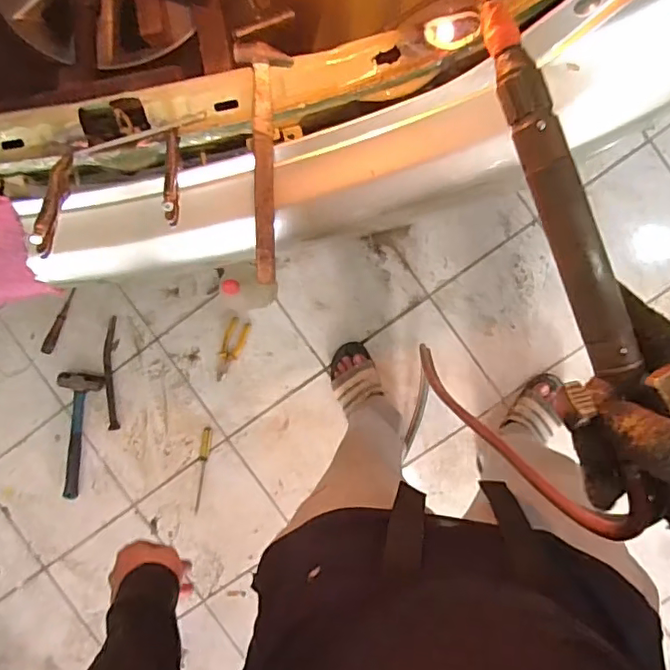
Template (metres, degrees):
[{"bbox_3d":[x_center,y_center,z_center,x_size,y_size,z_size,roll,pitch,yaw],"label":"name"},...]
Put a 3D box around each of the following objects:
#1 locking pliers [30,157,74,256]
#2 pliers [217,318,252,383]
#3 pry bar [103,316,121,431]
[{"bbox_3d":[-0.319,-0.151,0.640,0.014,0.039,0.143,-6,58,6],"label":"locking pliers"},{"bbox_3d":[-0.257,0.037,1.384,0.052,0.011,0.158,24,97,3],"label":"pliers"},{"bbox_3d":[-0.562,0.098,1.408,0.038,0.015,0.281,1,95,5],"label":"pry bar"}]

